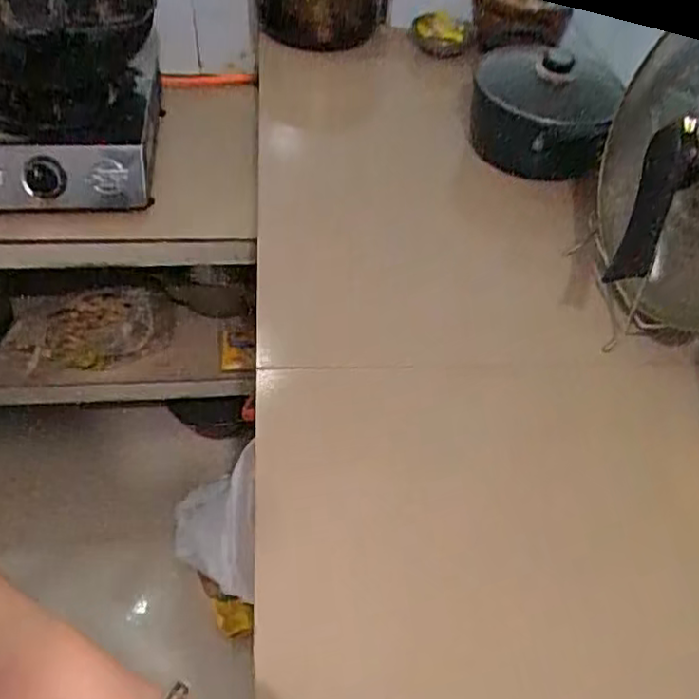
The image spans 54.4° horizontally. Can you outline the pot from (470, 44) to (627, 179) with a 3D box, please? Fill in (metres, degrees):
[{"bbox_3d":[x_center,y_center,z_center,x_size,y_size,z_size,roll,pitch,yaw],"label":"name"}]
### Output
[{"bbox_3d":[0.248,-0.317,0.898,0.171,0.121,0.145,13,50,7],"label":"pot"}]

